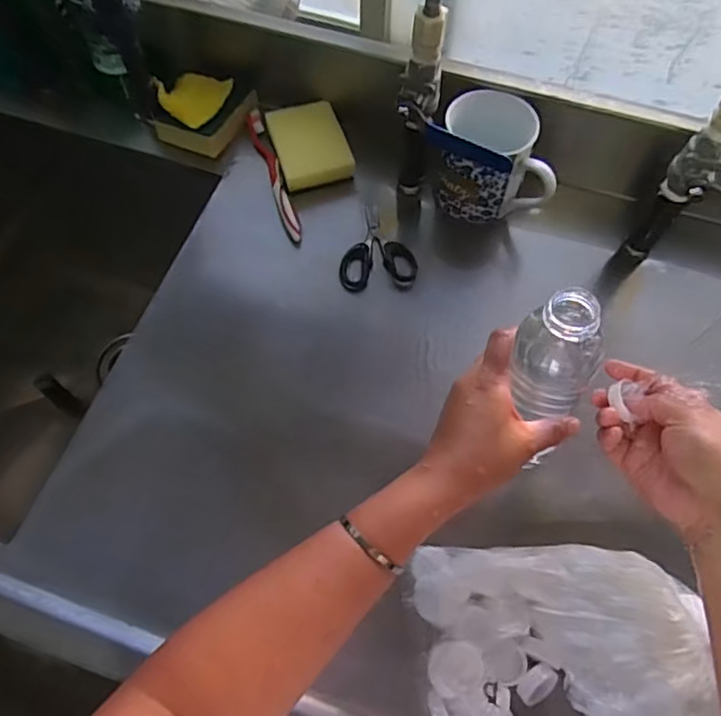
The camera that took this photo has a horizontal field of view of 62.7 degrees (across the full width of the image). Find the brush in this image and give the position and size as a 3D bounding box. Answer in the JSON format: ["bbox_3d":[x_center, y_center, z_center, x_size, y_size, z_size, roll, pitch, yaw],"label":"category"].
[{"bbox_3d":[-0.096,-0.206,0.653,0.017,0.016,0.183,-17,66,-9],"label":"brush"}]

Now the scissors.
[{"bbox_3d":[0.024,-0.119,0.623,0.077,0.014,0.113,10,65,4],"label":"scissors"}]

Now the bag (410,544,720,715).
[{"bbox_3d":[0.145,0.244,0.428,0.192,0.068,0.206,0,64,-1],"label":"bag"}]

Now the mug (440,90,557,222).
[{"bbox_3d":[0.130,-0.191,0.588,0.128,0.115,0.095,21,66,9],"label":"mug"}]

